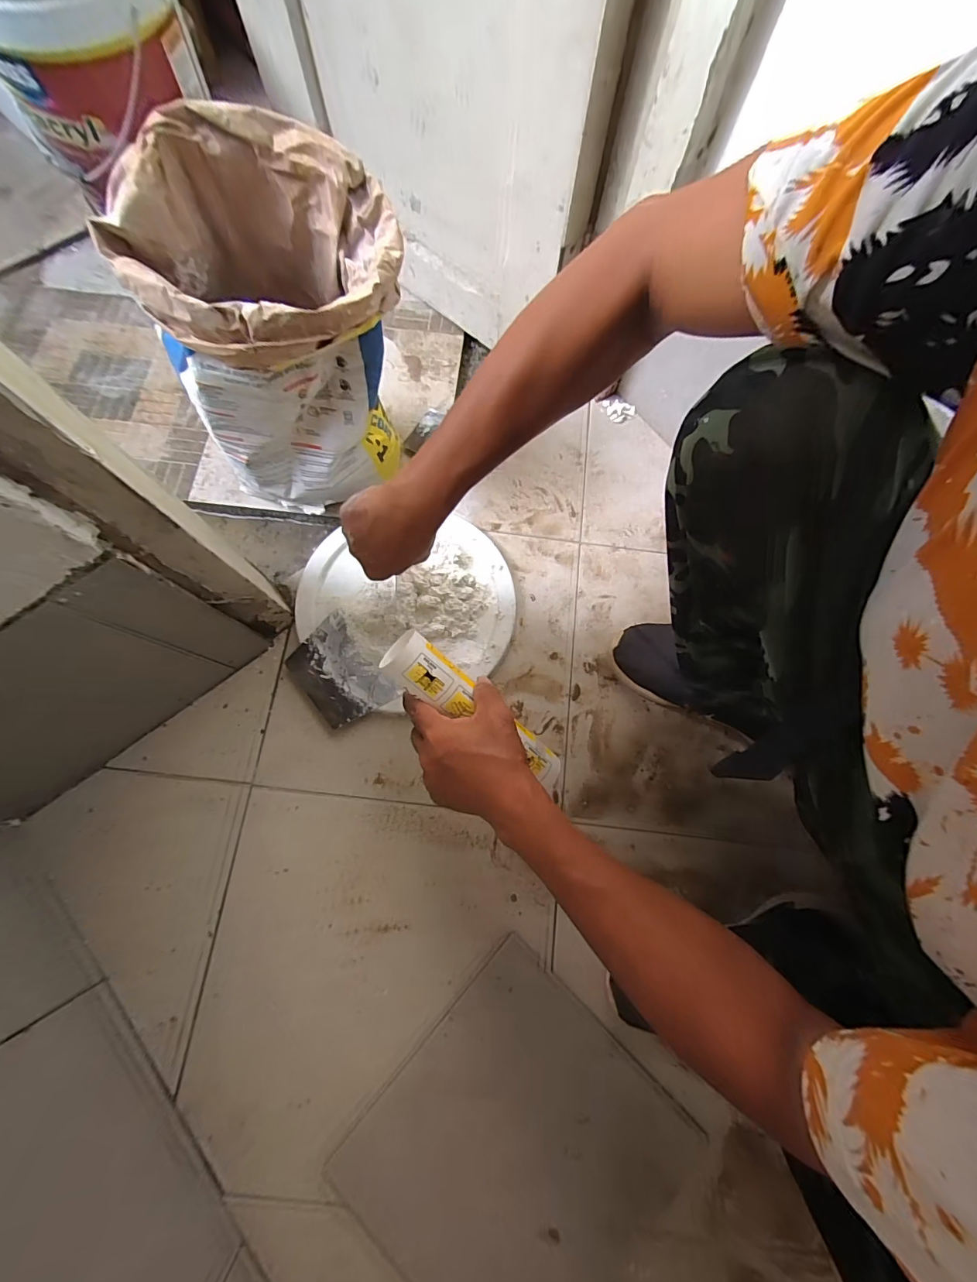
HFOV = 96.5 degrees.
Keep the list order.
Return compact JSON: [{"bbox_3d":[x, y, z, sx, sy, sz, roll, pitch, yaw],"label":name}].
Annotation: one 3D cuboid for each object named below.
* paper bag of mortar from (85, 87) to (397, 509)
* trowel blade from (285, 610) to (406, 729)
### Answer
[{"bbox_3d":[-0.204,-0.319,0.514,0.224,0.351,0.192,13,76,1],"label":"paper bag of mortar"},{"bbox_3d":[-0.197,0.043,0.579,0.096,0.006,0.142,-40,79,-9],"label":"trowel blade"}]

